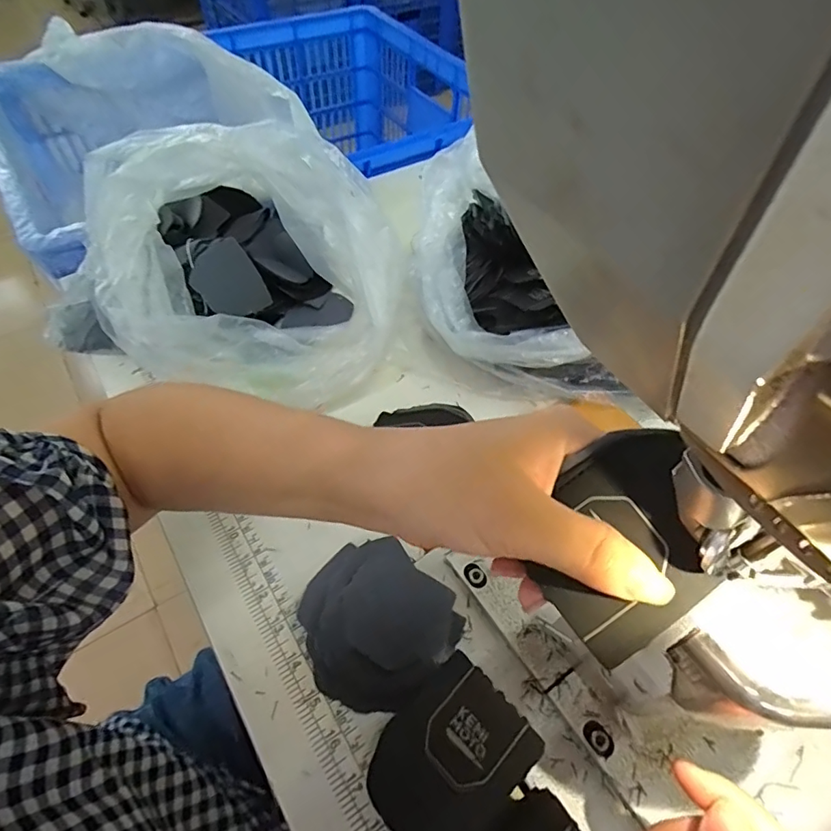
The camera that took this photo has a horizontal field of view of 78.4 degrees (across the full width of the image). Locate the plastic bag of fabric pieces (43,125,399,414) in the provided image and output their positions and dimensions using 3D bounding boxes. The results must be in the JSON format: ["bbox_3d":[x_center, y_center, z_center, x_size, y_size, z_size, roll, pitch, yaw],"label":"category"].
[{"bbox_3d":[-0.152,-0.124,0.430,0.262,0.144,0.222,37,60,21],"label":"plastic bag of fabric pieces"}]

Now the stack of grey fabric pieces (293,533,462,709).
[{"bbox_3d":[-0.028,0.131,0.327,0.097,0.016,0.090,38,61,22],"label":"stack of grey fabric pieces"}]

